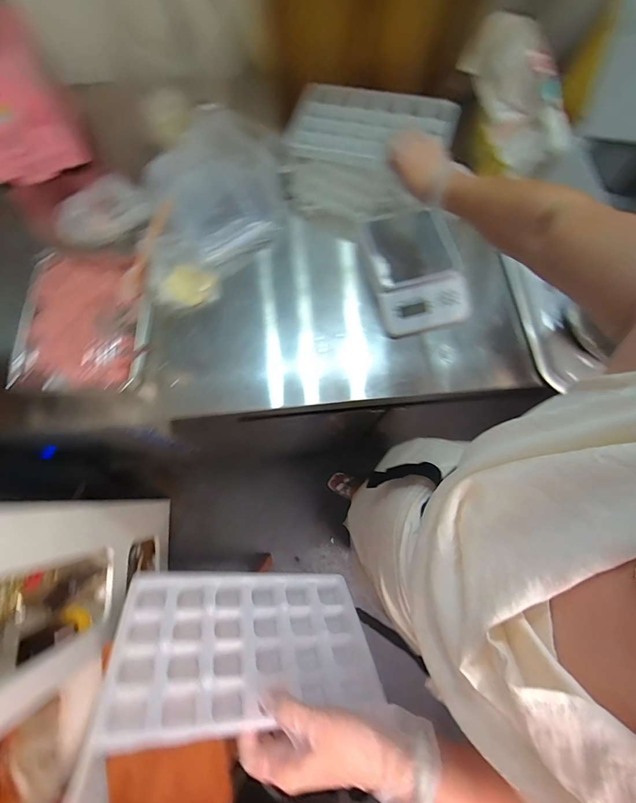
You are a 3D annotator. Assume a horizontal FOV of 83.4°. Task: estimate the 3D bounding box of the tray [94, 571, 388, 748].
[{"bbox_3d":[-0.072,0.250,0.375,0.249,0.155,0.029,9,112,-16],"label":"tray"}]

